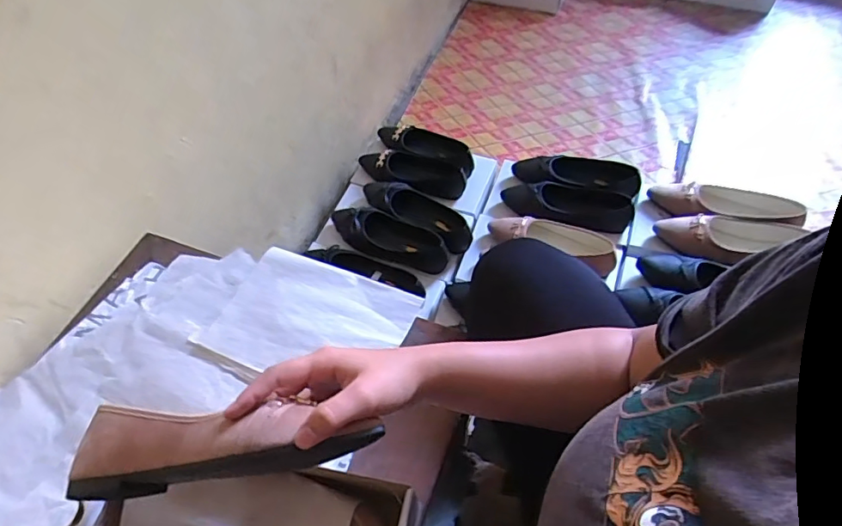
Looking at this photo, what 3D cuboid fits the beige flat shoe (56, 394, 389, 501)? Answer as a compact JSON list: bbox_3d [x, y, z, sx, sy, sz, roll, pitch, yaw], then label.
[{"bbox_3d":[-0.153,0.132,0.385,0.228,0.055,0.059,-8,55,7],"label":"beige flat shoe"}]

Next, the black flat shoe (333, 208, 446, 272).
[{"bbox_3d":[-0.066,-0.047,1.016,0.251,0.052,0.088,16,58,15],"label":"black flat shoe"}]

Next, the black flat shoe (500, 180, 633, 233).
[{"bbox_3d":[0.281,-0.109,1.030,0.245,0.064,0.086,13,58,14],"label":"black flat shoe"}]

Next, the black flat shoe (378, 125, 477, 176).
[{"bbox_3d":[0.003,-0.249,1.152,0.244,0.065,0.080,18,59,17],"label":"black flat shoe"}]

